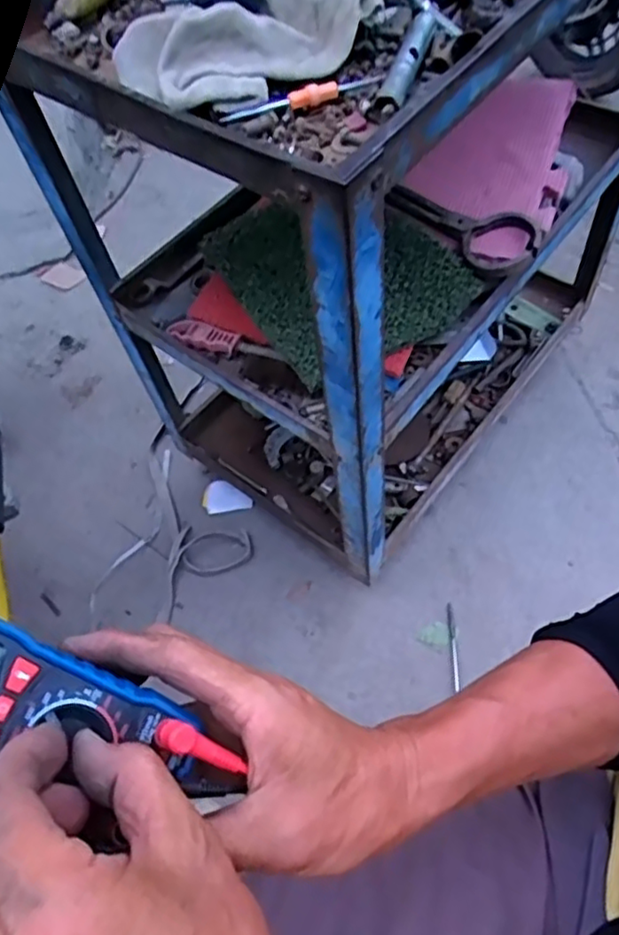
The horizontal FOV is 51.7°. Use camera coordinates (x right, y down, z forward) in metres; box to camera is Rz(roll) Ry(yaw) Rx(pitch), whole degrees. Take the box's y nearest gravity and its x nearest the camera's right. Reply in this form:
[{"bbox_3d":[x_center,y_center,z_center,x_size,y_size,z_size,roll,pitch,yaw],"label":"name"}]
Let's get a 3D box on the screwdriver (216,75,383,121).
[{"bbox_3d":[-0.004,-0.266,0.459,0.124,0.011,0.017,-19,55,-8],"label":"screwdriver"}]

